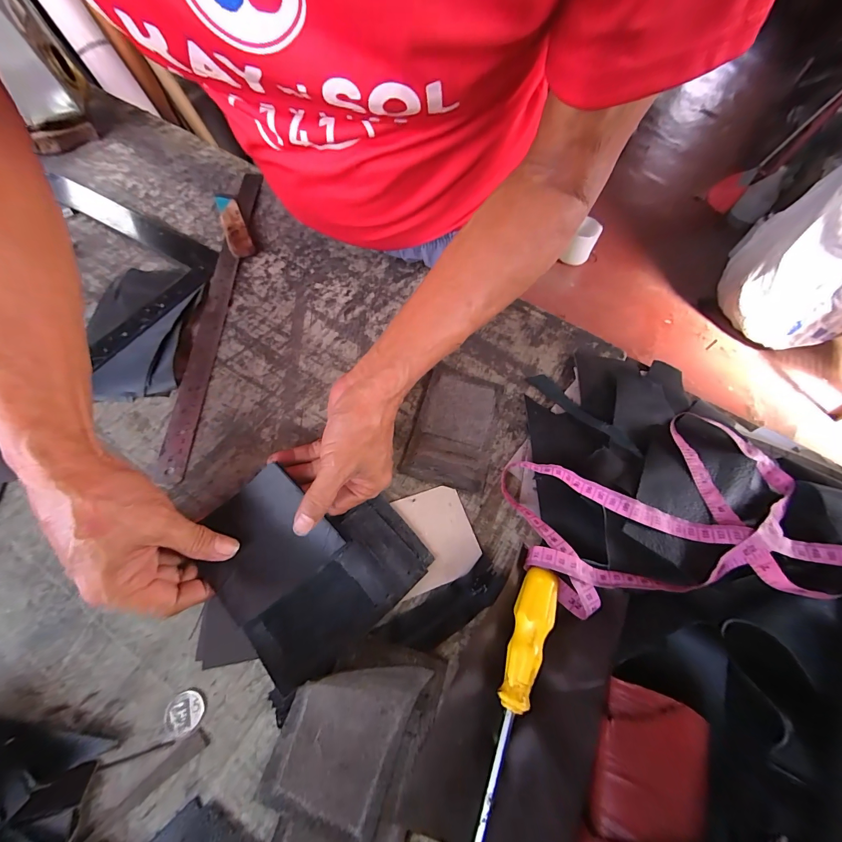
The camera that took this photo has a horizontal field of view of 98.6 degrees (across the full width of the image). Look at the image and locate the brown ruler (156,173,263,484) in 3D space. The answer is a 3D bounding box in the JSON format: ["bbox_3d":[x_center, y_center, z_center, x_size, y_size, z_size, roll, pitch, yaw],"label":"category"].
[{"bbox_3d":[-0.236,-0.154,0.425,0.025,0.009,0.464,-1,62,-5],"label":"brown ruler"}]

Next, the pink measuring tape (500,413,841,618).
[{"bbox_3d":[0.261,0.092,0.297,0.371,0.065,0.199,20,62,7],"label":"pink measuring tape"}]

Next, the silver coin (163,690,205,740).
[{"bbox_3d":[-0.163,0.201,0.247,0.025,0.004,0.025,2,61,-3],"label":"silver coin"}]

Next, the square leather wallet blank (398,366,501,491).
[{"bbox_3d":[0.034,0.004,0.363,0.078,0.005,0.126,16,62,4],"label":"square leather wallet blank"}]

